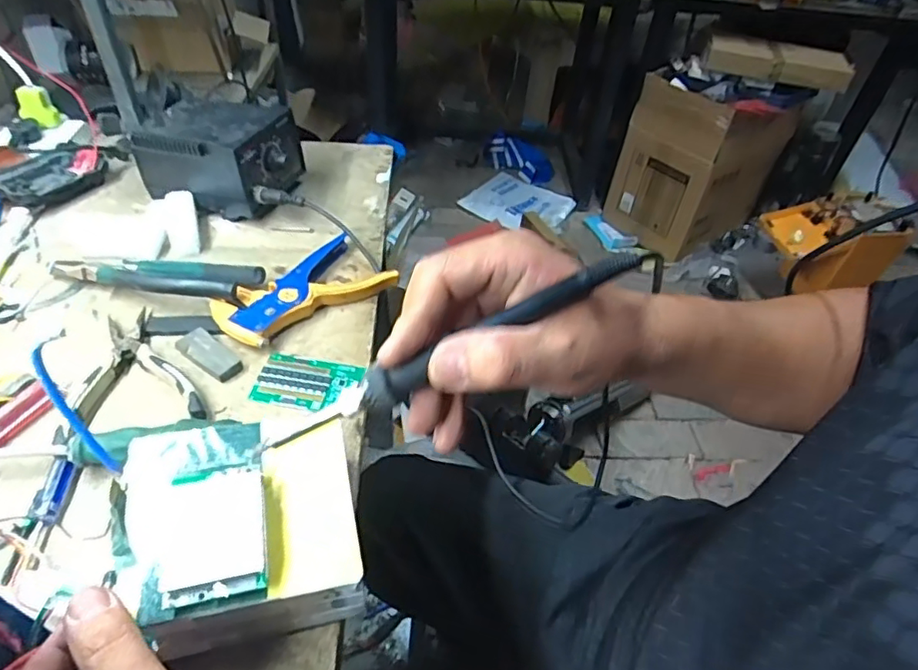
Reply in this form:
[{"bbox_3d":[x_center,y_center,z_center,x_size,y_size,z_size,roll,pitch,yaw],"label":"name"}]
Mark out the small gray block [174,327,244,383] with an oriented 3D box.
[{"bbox_3d":[-0.214,0.016,0.499,0.061,0.008,0.026,30,50,20],"label":"small gray block"}]

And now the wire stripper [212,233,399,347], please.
[{"bbox_3d":[-0.154,-0.047,0.559,0.158,0.023,0.095,-29,56,-30],"label":"wire stripper"}]

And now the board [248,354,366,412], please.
[{"bbox_3d":[-0.127,0.040,0.491,0.082,0.005,0.054,11,46,3],"label":"board"}]

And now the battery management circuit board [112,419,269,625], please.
[{"bbox_3d":[-0.155,0.101,0.337,0.083,0.015,0.118,-11,48,-18],"label":"battery management circuit board"}]

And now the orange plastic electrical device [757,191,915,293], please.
[{"bbox_3d":[1.067,-0.270,1.666,0.364,0.205,0.227,-10,48,-16],"label":"orange plastic electrical device"}]

